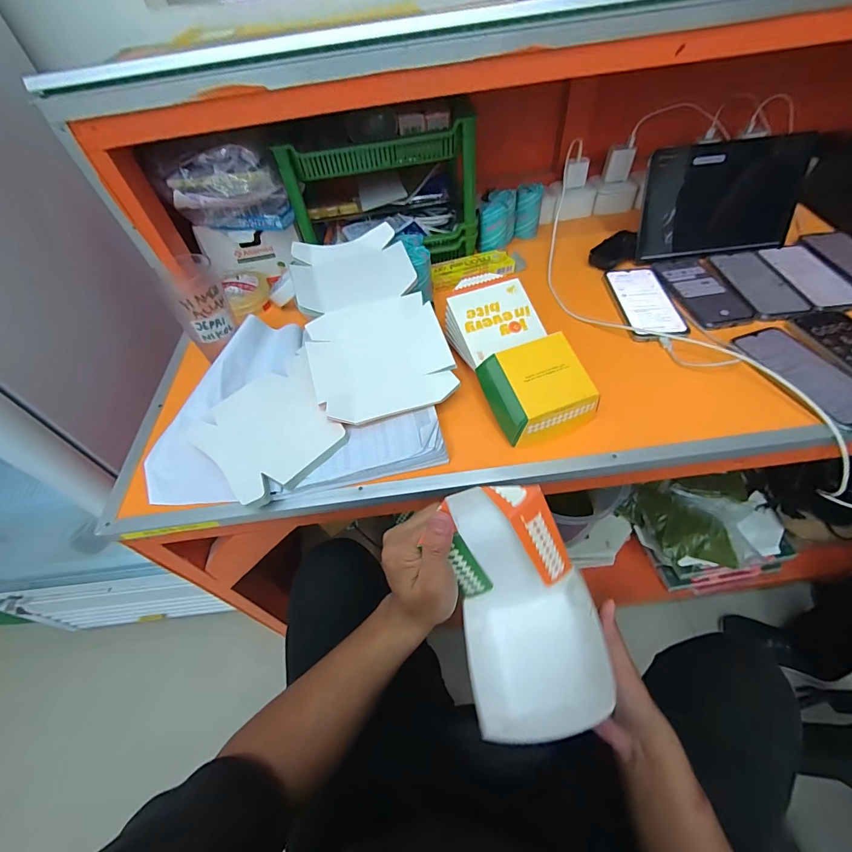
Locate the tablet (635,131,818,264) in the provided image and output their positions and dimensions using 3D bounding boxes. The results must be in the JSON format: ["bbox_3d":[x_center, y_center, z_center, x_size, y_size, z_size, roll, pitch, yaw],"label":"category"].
[{"bbox_3d":[0.469,-0.357,0.632,0.241,0.156,0.015,-6,33,2],"label":"tablet"}]

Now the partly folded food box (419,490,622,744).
[{"bbox_3d":[0.084,0.144,0.336,0.115,0.206,0.088,-15,9,-6],"label":"partly folded food box"}]

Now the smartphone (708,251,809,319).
[{"bbox_3d":[0.512,-0.221,0.613,0.081,0.004,0.170,-3,51,3],"label":"smartphone"}]

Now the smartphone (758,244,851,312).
[{"bbox_3d":[0.593,-0.230,0.612,0.075,0.008,0.171,-2,51,4],"label":"smartphone"}]

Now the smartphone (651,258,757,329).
[{"bbox_3d":[0.422,-0.208,0.612,0.082,0.005,0.167,-8,51,-1],"label":"smartphone"}]

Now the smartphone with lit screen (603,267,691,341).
[{"bbox_3d":[0.332,-0.189,0.608,0.077,0.010,0.170,-2,51,4],"label":"smartphone with lit screen"}]

